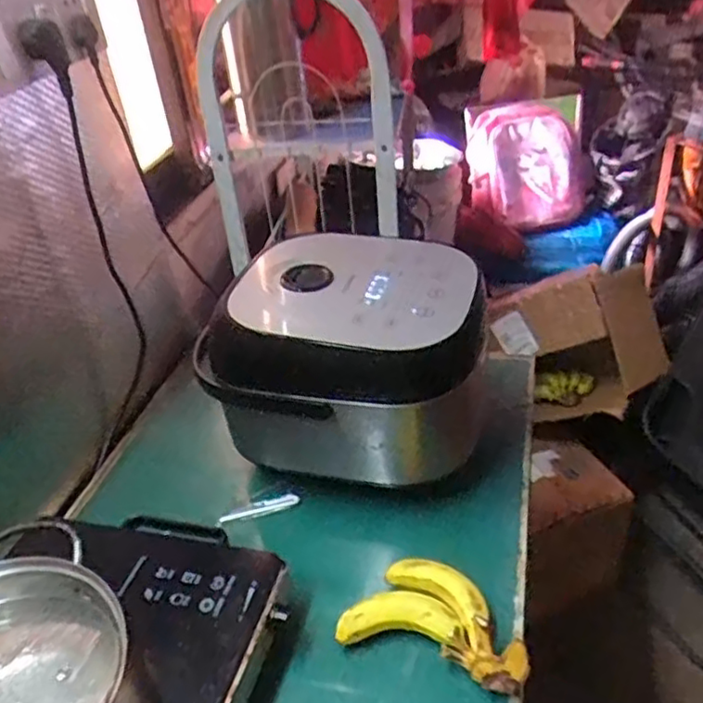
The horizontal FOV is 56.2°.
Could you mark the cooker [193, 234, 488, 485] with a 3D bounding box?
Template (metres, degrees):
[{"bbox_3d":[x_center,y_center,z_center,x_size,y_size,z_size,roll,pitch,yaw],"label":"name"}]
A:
[{"bbox_3d":[0.000,0.001,0.832,0.332,0.200,0.255,10,38,22],"label":"cooker"}]

